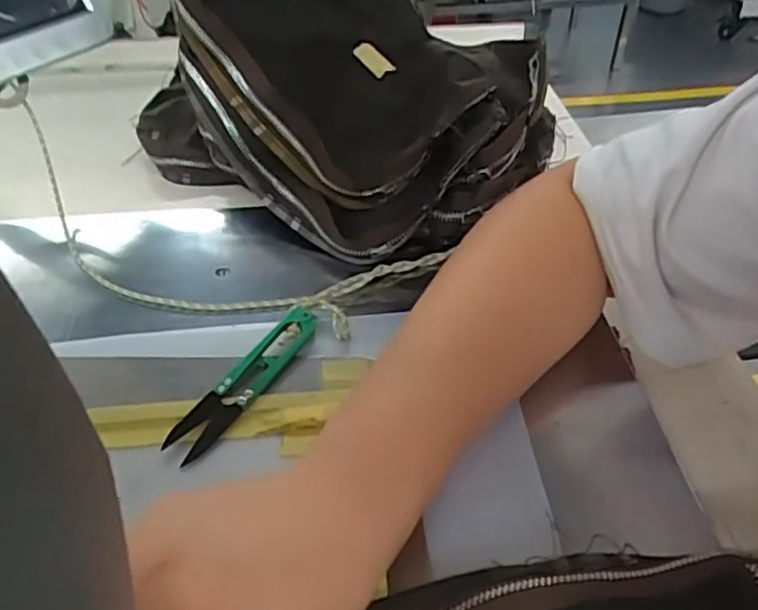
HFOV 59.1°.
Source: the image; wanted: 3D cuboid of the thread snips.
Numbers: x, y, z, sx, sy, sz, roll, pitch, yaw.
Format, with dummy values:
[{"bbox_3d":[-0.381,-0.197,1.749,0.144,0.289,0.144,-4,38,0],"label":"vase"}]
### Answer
[{"bbox_3d":[-0.067,0.037,0.350,0.022,0.010,0.107,23,49,27],"label":"thread snips"}]

